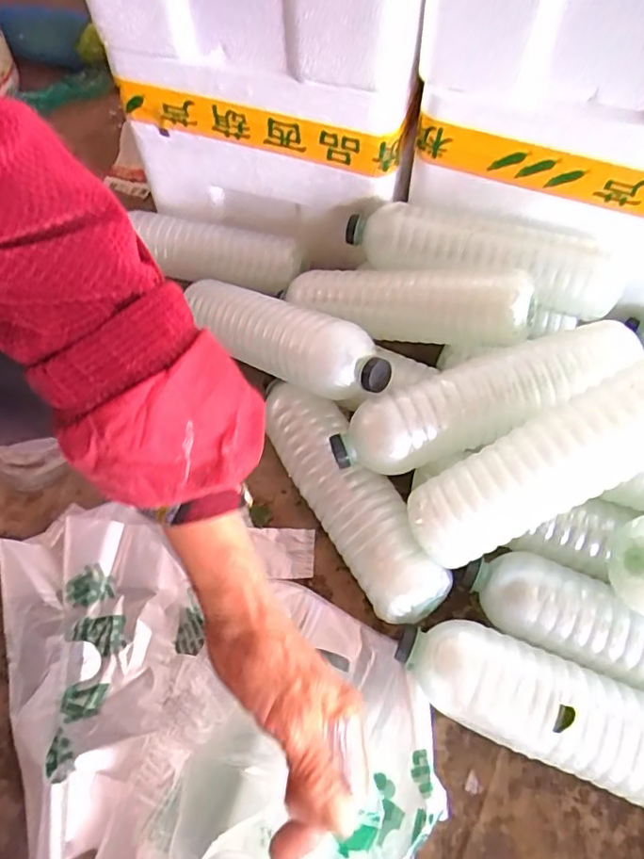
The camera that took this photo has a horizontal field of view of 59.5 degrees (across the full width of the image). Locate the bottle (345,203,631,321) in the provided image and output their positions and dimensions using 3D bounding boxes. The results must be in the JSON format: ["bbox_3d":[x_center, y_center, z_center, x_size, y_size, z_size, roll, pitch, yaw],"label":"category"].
[{"bbox_3d":[0.158,-0.171,0.567,0.269,0.060,0.072,20,64,13],"label":"bottle"}]

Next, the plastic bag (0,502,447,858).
[{"bbox_3d":[-0.094,0.179,0.418,0.311,0.120,0.333,-14,62,-5],"label":"plastic bag"}]

